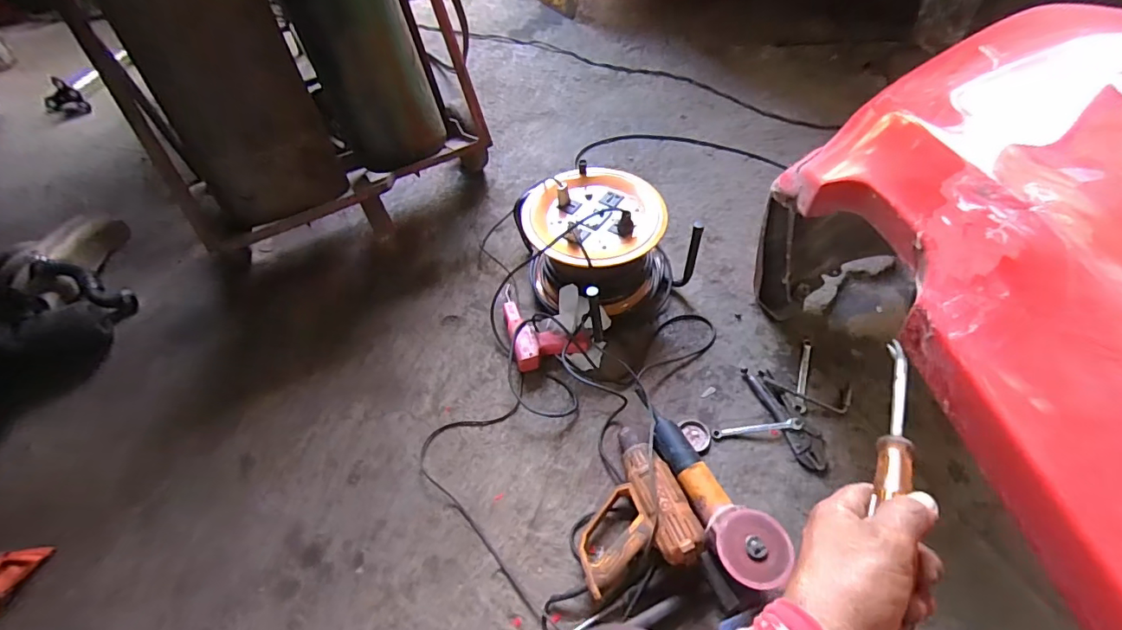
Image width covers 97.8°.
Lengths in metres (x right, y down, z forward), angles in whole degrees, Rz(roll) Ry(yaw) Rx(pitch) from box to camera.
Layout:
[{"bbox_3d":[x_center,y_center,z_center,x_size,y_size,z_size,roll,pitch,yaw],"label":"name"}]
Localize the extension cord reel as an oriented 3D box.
[{"bbox_3d":[0.068,-0.151,1.046,0.284,0.203,0.344,-33,57,-19],"label":"extension cord reel"}]

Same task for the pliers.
[{"bbox_3d":[0.416,0.180,0.894,0.063,0.019,0.211,-18,54,-8],"label":"pliers"}]

